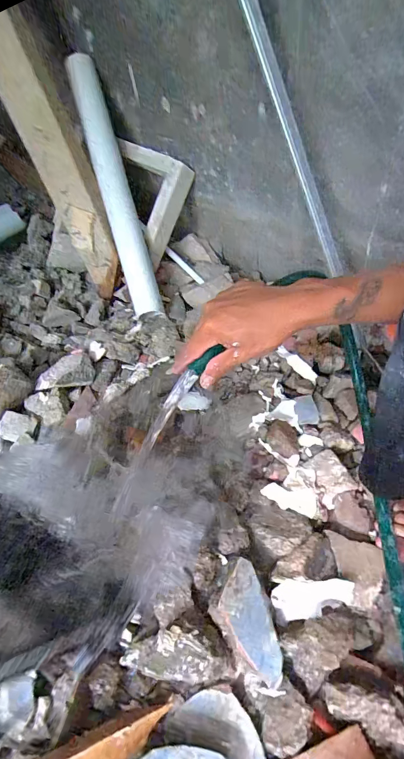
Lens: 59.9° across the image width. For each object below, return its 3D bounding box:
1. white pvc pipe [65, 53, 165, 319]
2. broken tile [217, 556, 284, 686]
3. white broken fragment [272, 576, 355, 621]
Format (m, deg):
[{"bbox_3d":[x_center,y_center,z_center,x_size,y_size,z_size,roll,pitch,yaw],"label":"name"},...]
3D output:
[{"bbox_3d":[-0.221,-0.485,0.919,0.080,0.635,0.074,-16,6,-9],"label":"white pvc pipe"},{"bbox_3d":[0.059,0.298,0.434,0.055,0.013,0.126,-16,58,-9],"label":"broken tile"},{"bbox_3d":[0.144,0.285,0.458,0.101,0.015,0.048,-6,86,11],"label":"white broken fragment"}]

